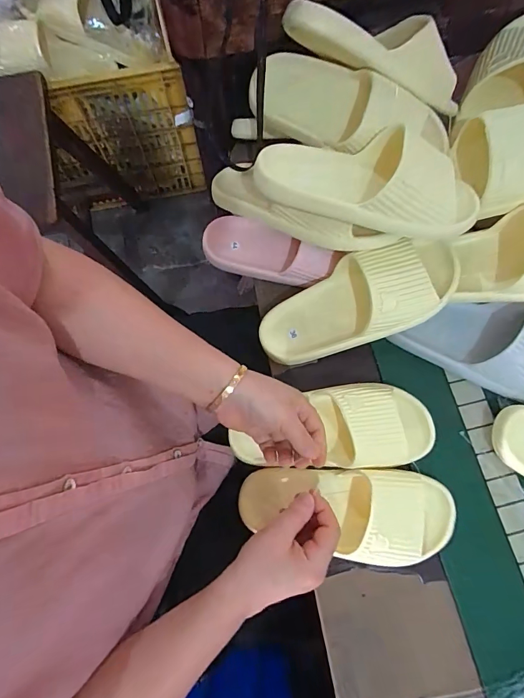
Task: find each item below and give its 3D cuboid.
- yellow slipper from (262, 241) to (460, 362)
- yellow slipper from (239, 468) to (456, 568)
[{"bbox_3d":[0.110,-0.054,0.459,0.245,0.058,0.095,-24,76,18],"label":"yellow slipper"},{"bbox_3d":[0.094,0.180,0.423,0.235,0.056,0.098,6,76,8],"label":"yellow slipper"}]

